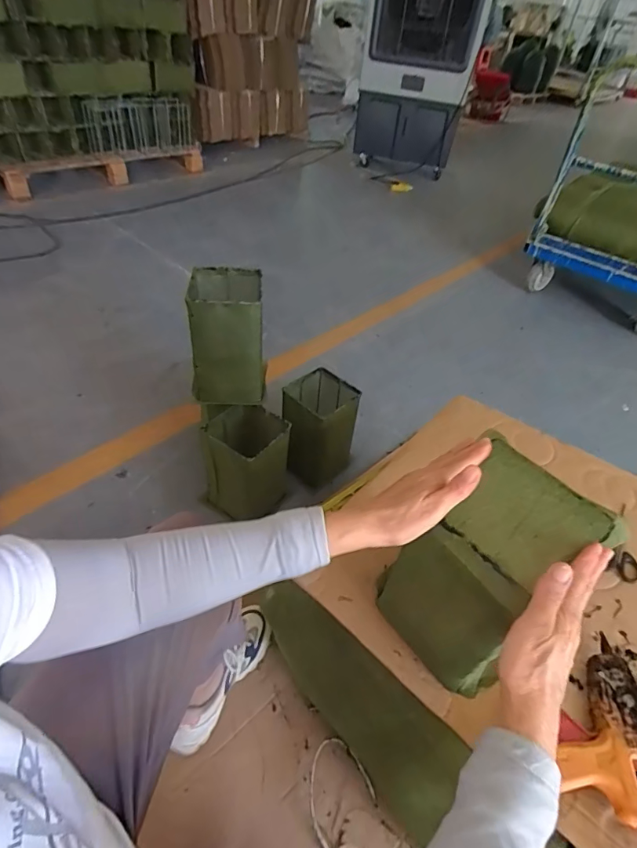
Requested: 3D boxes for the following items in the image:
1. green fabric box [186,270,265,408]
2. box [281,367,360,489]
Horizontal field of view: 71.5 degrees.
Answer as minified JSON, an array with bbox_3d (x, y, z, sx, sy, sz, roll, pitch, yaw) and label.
[{"bbox_3d":[-0.195,-0.178,0.965,0.146,0.260,0.148,0,46,-7],"label":"green fabric box"},{"bbox_3d":[0.000,0.005,1.114,0.176,0.240,0.209,6,45,-1],"label":"box"}]

